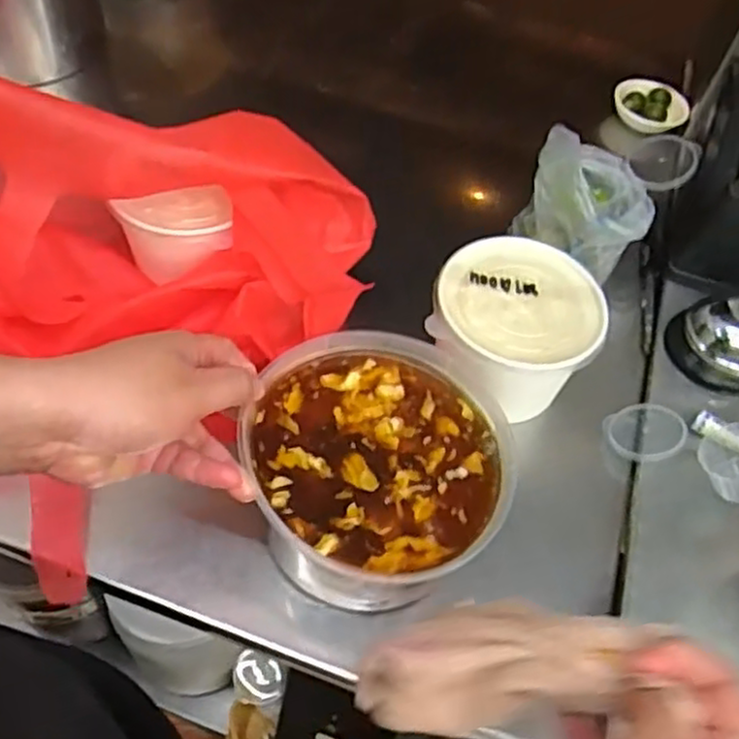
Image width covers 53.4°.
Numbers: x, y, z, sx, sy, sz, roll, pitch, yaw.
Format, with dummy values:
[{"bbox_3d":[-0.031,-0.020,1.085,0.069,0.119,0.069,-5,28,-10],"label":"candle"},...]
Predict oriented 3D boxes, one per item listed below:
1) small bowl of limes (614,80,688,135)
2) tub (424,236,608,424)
[{"bbox_3d":[0.279,-0.263,0.727,0.071,0.027,0.056,21,56,12],"label":"small bowl of limes"},{"bbox_3d":[0.095,-0.022,0.495,0.108,0.070,0.122,28,57,16],"label":"tub"}]

